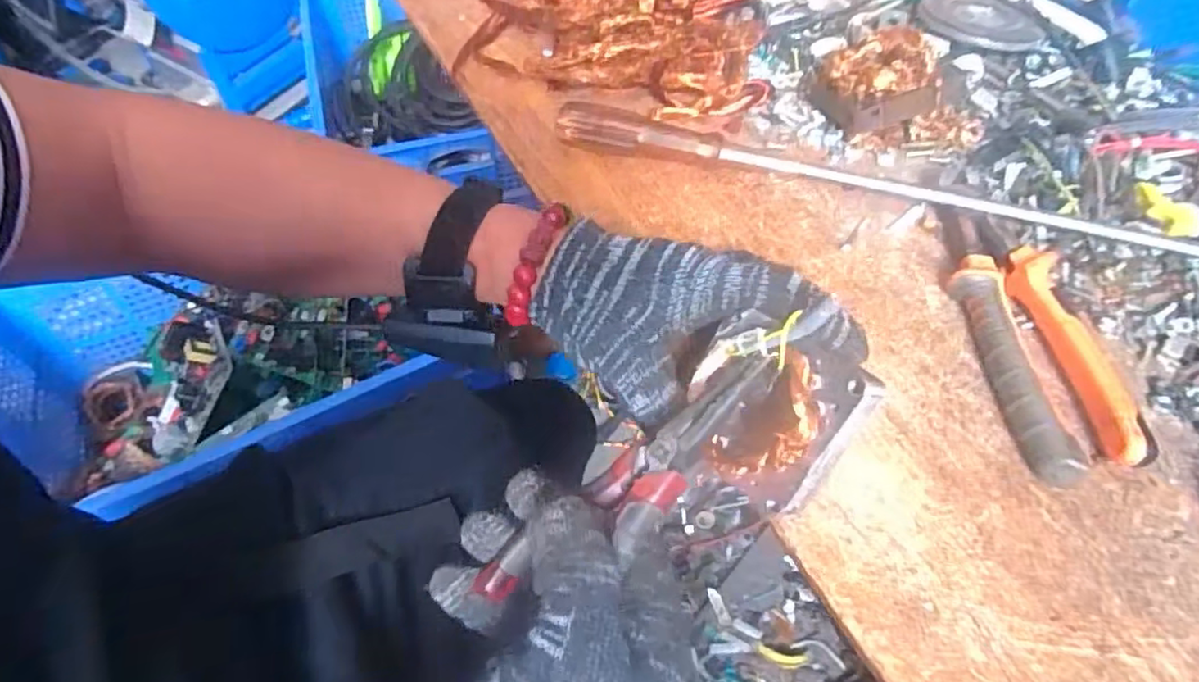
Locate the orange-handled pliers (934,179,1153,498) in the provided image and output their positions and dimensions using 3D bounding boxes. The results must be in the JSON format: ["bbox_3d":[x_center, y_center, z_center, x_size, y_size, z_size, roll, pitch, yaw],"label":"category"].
[{"bbox_3d":[0.229,-0.016,0.359,0.052,0.027,0.190,-2,56,-2],"label":"orange-handled pliers"}]

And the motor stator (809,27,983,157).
[{"bbox_3d":[0.196,-0.165,0.428,0.080,0.051,0.087,1,55,-1],"label":"motor stator"}]

